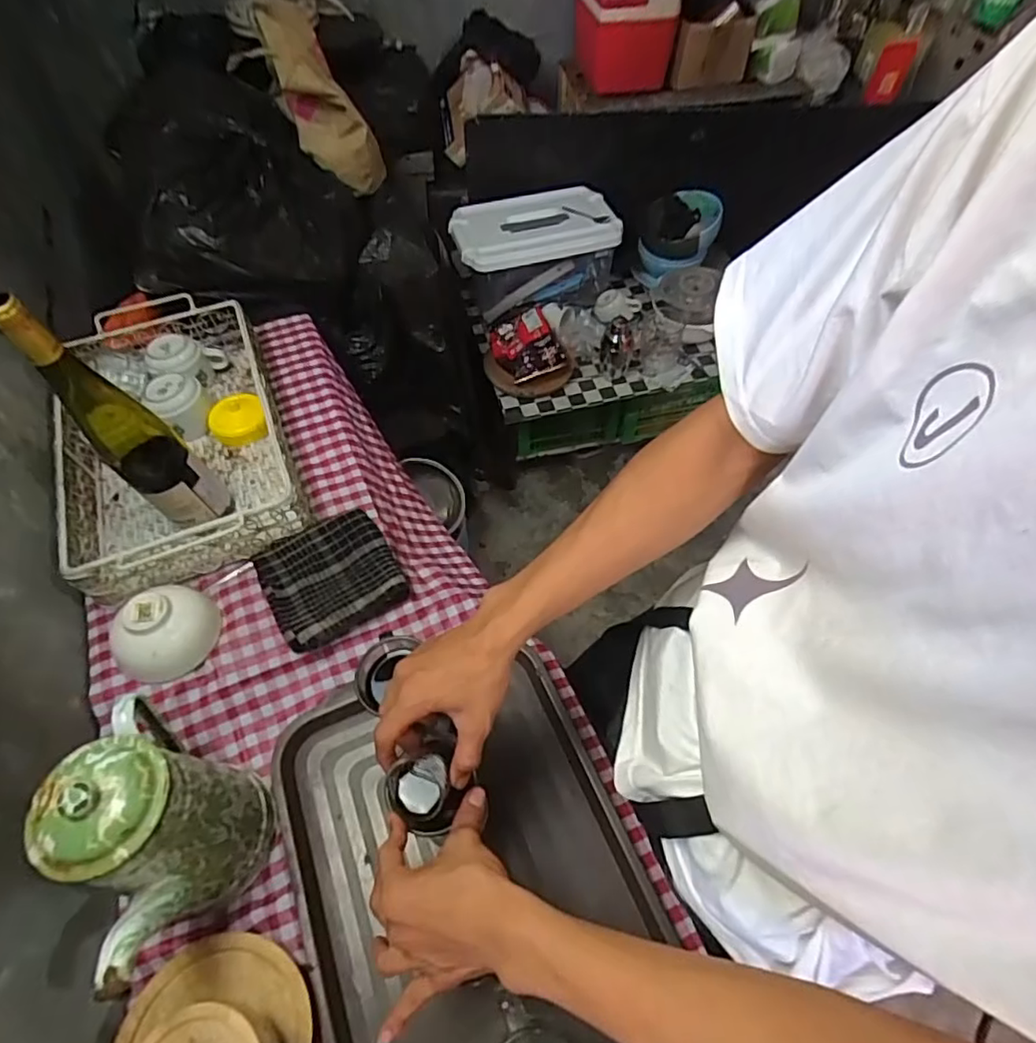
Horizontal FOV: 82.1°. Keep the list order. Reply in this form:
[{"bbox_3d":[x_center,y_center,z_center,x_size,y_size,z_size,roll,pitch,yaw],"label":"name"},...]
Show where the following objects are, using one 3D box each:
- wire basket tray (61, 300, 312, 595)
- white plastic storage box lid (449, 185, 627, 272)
[{"bbox_3d":[-0.440,-0.116,0.756,0.242,0.093,0.400,-21,58,-13],"label":"wire basket tray"},{"bbox_3d":[0.041,-0.677,1.363,0.380,0.046,0.211,-16,57,-10],"label":"white plastic storage box lid"}]

